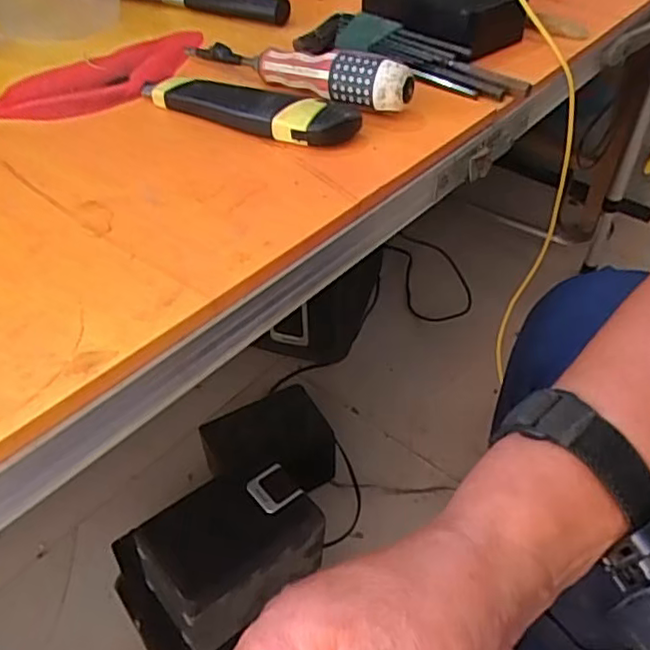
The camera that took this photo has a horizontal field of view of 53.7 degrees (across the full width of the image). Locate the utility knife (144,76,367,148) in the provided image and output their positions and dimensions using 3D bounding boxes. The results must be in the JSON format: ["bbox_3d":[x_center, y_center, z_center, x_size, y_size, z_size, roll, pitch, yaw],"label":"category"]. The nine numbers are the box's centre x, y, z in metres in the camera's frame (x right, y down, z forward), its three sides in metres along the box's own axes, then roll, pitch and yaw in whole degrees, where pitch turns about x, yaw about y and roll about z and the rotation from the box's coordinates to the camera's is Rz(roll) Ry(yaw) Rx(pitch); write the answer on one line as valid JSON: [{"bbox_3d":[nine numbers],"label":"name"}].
[{"bbox_3d":[-0.055,-0.142,0.412,0.156,0.022,0.032,20,48,19],"label":"utility knife"}]

